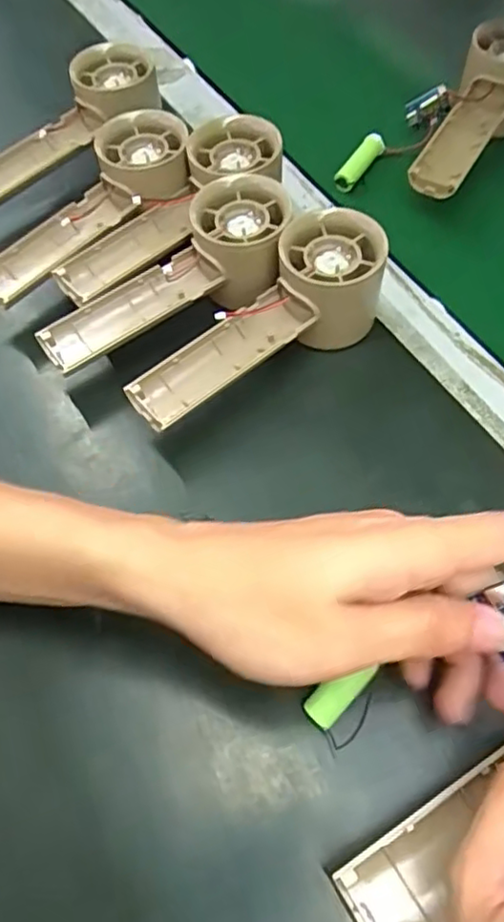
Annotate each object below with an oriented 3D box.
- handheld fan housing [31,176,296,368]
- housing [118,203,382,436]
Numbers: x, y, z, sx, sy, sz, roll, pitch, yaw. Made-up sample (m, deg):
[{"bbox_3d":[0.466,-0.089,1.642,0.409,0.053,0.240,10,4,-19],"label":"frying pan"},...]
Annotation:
[{"bbox_3d":[-0.046,-0.102,0.361,0.159,0.040,0.062,-31,63,-1],"label":"handheld fan housing"},{"bbox_3d":[0.009,-0.065,0.341,0.155,0.062,0.054,-41,61,-19],"label":"housing"}]

